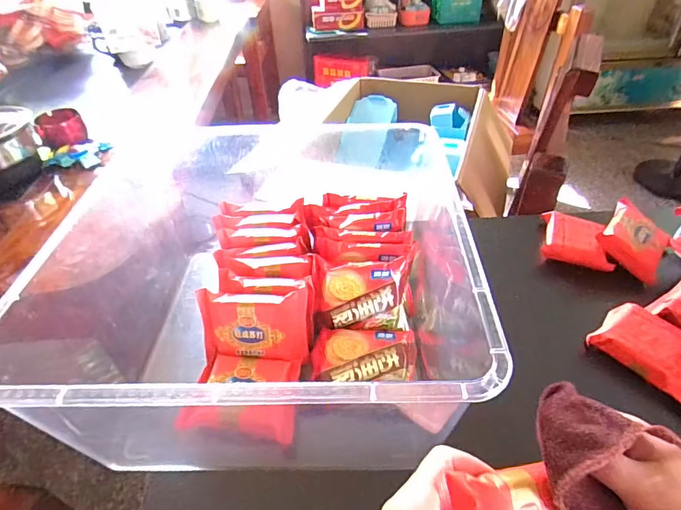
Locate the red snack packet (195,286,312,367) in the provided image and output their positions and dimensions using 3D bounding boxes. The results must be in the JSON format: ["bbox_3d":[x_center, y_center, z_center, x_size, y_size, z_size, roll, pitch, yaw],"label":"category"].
[{"bbox_3d":[-0.076,0.062,0.379,0.093,0.063,0.017,-1,15,4],"label":"red snack packet"}]

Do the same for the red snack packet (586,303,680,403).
[{"bbox_3d":[0.277,0.083,0.378,0.065,0.018,0.090,-30,48,-26],"label":"red snack packet"}]

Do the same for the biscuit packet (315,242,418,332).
[{"bbox_3d":[0.024,0.035,0.404,0.091,0.070,0.022,-1,18,-1],"label":"biscuit packet"}]

